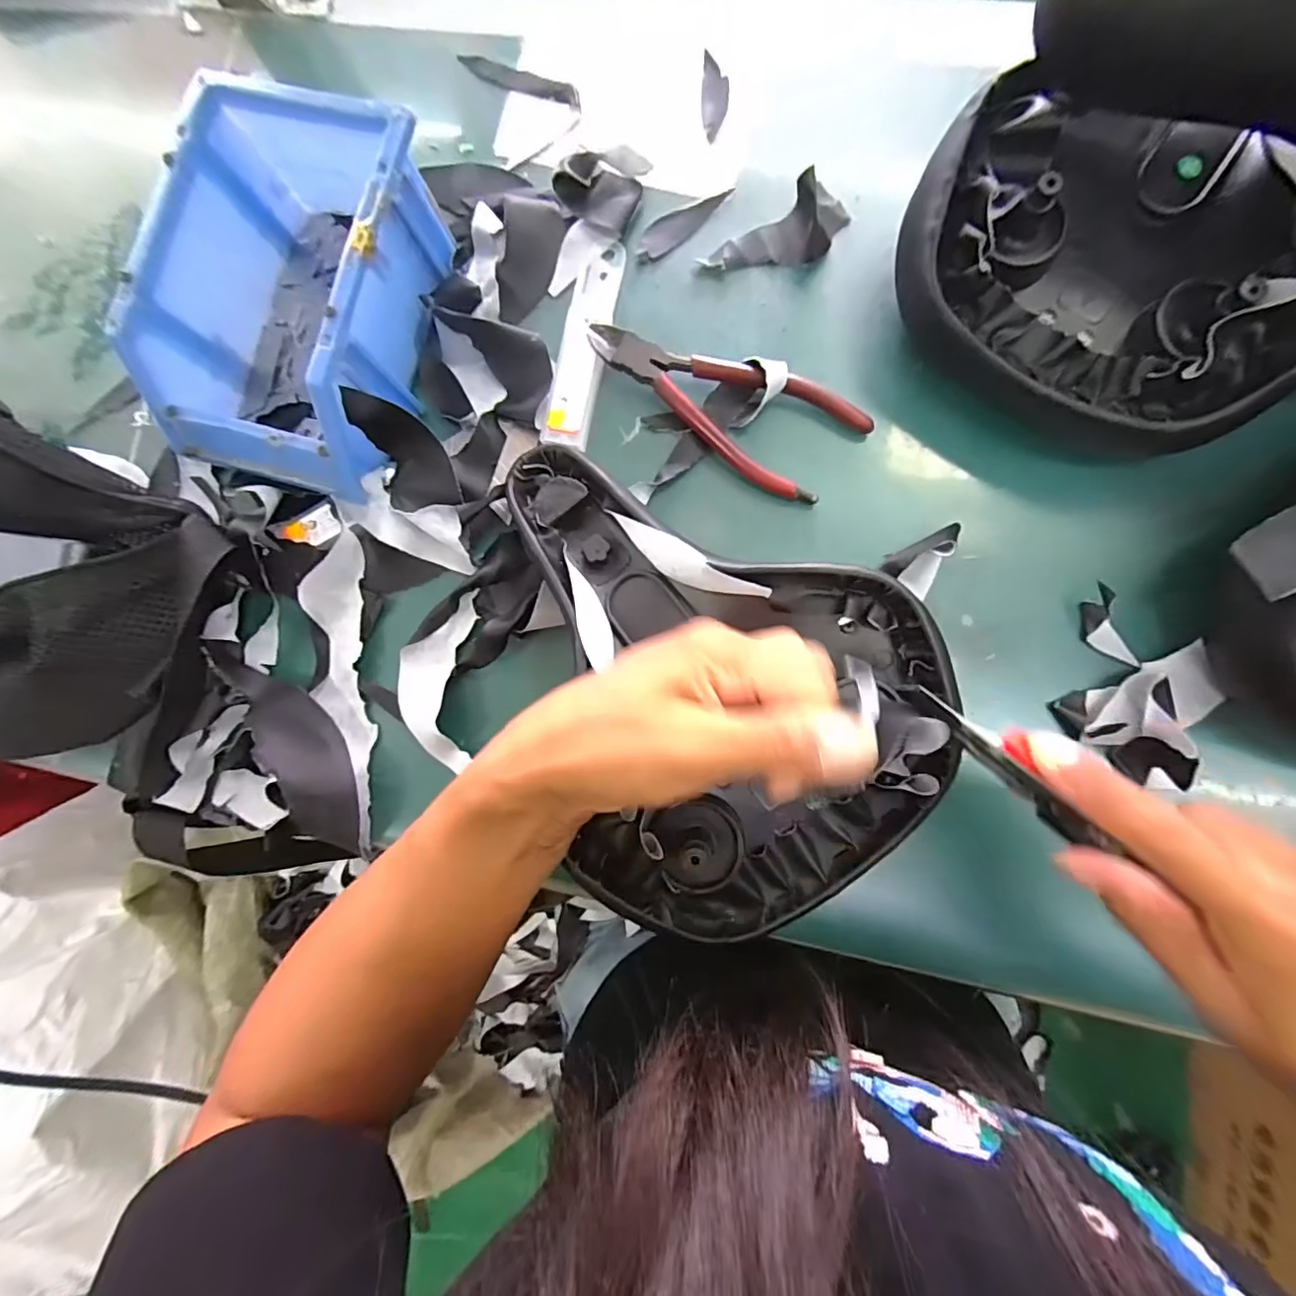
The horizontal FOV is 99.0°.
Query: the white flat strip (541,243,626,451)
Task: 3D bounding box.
[{"bbox_3d":[-0.035,-0.174,0.313,0.026,0.009,0.124,12,83,-6],"label":"white flat strip"}]

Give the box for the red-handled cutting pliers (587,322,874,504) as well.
[{"bbox_3d":[0.043,-0.144,0.303,0.152,0.018,0.065,40,90,7],"label":"red-handled cutting pliers"}]

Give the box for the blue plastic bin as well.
[{"bbox_3d":[-0.186,-0.183,0.297,0.120,0.071,0.178,17,87,7],"label":"blue plastic bin"}]

